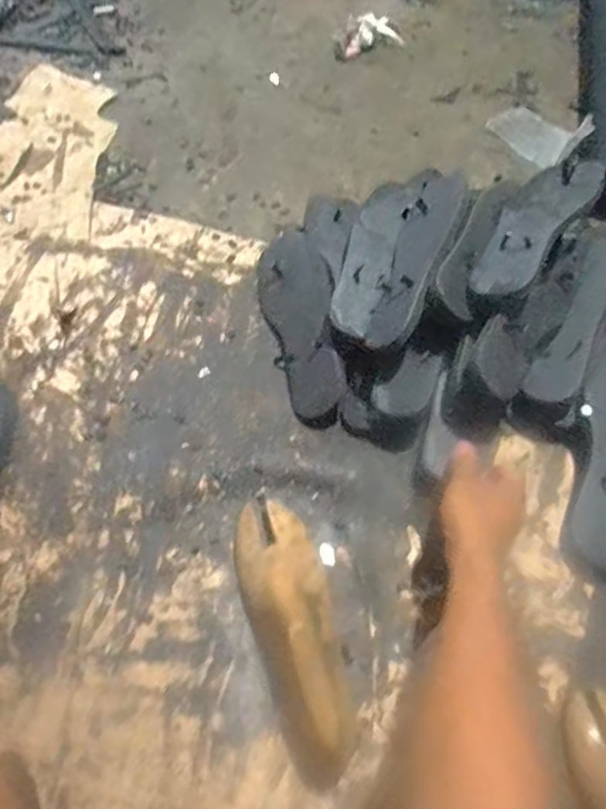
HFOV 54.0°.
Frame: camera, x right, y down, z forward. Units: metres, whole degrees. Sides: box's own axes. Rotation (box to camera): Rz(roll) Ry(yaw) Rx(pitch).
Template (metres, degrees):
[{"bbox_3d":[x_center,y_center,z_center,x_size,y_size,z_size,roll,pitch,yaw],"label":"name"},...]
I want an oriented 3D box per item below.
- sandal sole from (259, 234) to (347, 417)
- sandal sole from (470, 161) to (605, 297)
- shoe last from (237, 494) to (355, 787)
[{"bbox_3d":[0.003,-0.111,0.724,0.022,0.107,0.248,12,48,-44],"label":"sandal sole"},{"bbox_3d":[0.252,-0.200,0.646,0.070,0.020,0.233,34,65,18],"label":"sandal sole"},{"bbox_3d":[-0.007,0.197,0.538,0.080,0.080,0.255,-15,61,-9],"label":"shoe last"}]

